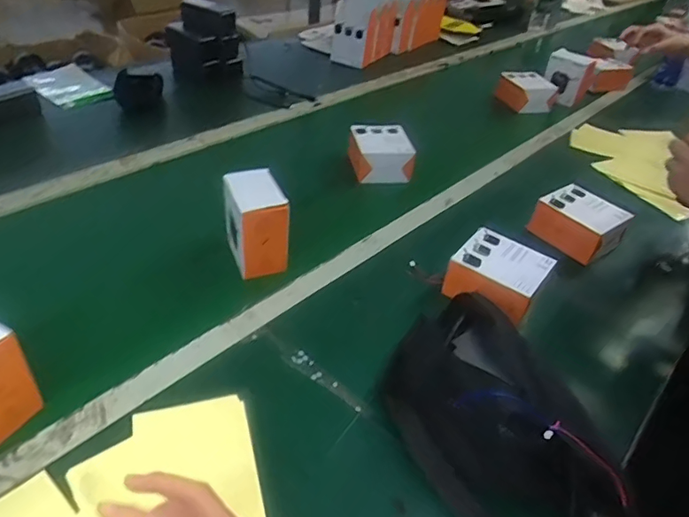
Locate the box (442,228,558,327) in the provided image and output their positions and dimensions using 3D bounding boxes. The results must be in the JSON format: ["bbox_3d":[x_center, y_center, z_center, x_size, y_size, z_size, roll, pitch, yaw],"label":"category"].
[{"bbox_3d":[0.209,0.028,0.709,0.115,0.071,0.099,28,45,26],"label":"box"}]

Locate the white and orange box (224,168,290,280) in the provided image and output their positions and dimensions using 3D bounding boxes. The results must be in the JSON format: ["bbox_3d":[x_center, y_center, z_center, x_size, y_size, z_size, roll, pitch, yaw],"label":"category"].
[{"bbox_3d":[-0.125,-0.047,0.726,0.074,0.117,0.094,-10,41,-21],"label":"white and orange box"}]

